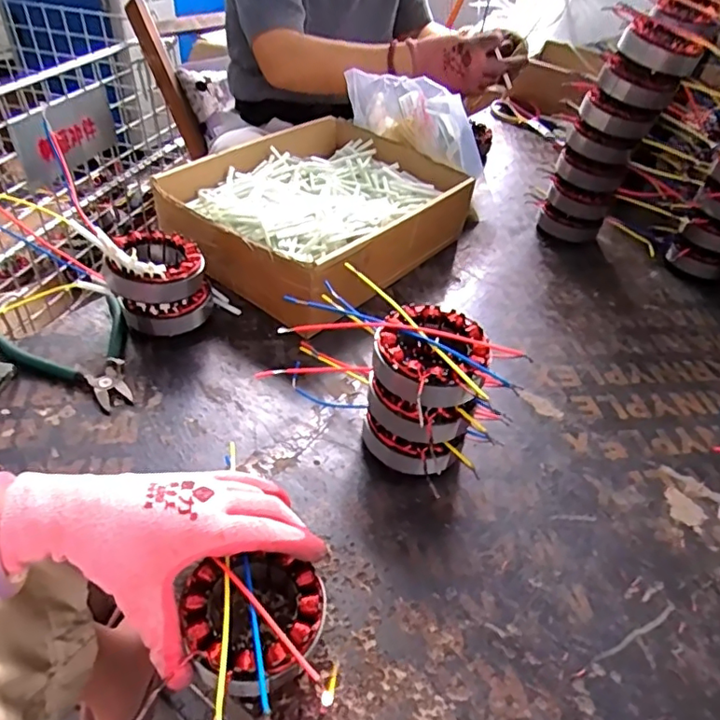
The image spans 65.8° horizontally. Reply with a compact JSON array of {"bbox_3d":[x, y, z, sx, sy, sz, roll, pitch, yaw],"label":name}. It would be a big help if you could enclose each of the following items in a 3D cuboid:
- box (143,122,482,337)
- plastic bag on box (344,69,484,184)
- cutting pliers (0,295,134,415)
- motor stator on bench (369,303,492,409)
[{"bbox_3d":[-0.047,-0.179,0.685,0.261,0.097,0.324,29,46,22],"label":"box"},{"bbox_3d":[0.086,-0.321,0.750,0.196,0.082,0.069,34,50,26],"label":"plastic bag on box"},{"bbox_3d":[-0.251,-0.004,0.522,0.131,0.017,0.108,34,49,26],"label":"cutting pliers"},{"bbox_3d":[0.053,-0.003,0.428,0.087,0.039,0.086,10,44,4],"label":"motor stator on bench"}]

